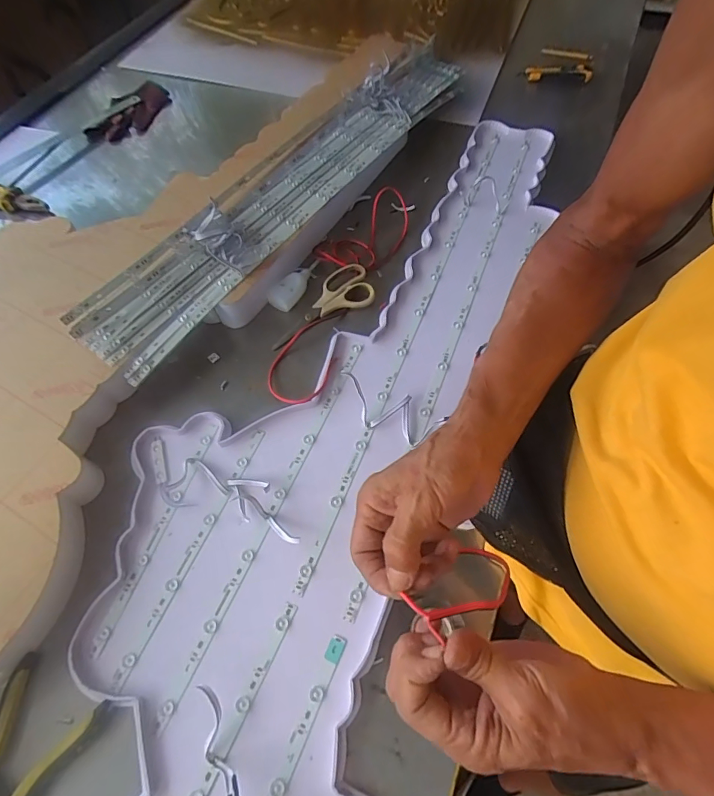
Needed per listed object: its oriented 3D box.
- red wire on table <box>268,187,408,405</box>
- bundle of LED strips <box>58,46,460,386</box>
[{"bbox_3d":[-0.030,-0.187,0.690,0.115,0.032,0.445,19,63,13],"label":"red wire on table"},{"bbox_3d":[-0.099,-0.394,0.764,0.189,0.046,0.903,30,65,16],"label":"bundle of LED strips"}]

